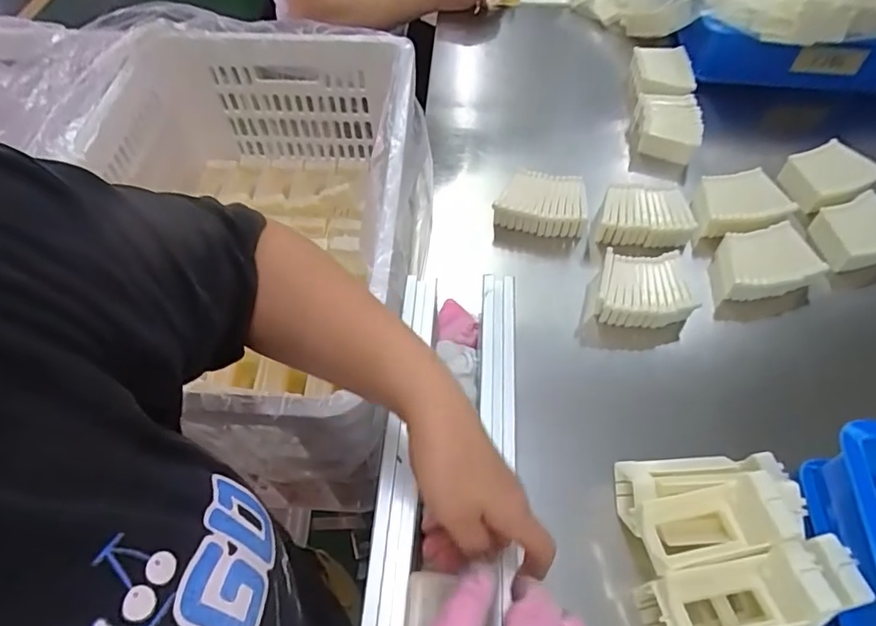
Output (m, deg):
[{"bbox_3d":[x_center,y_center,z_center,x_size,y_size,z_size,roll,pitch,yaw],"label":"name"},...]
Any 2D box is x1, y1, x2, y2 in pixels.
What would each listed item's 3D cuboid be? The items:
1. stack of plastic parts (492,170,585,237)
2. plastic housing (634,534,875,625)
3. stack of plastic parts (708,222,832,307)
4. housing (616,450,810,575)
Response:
[{"bbox_3d":[0.134,-0.141,0.704,0.117,0.043,0.079,7,57,5],"label":"stack of plastic parts"},{"bbox_3d":[0.240,0.219,0.415,0.168,0.066,0.064,-20,57,10],"label":"plastic housing"},{"bbox_3d":[0.385,-0.062,0.651,0.109,0.046,0.080,-6,57,-4],"label":"stack of plastic parts"},{"bbox_3d":[0.218,0.157,0.444,0.114,0.086,0.094,-4,57,-2],"label":"housing"}]

